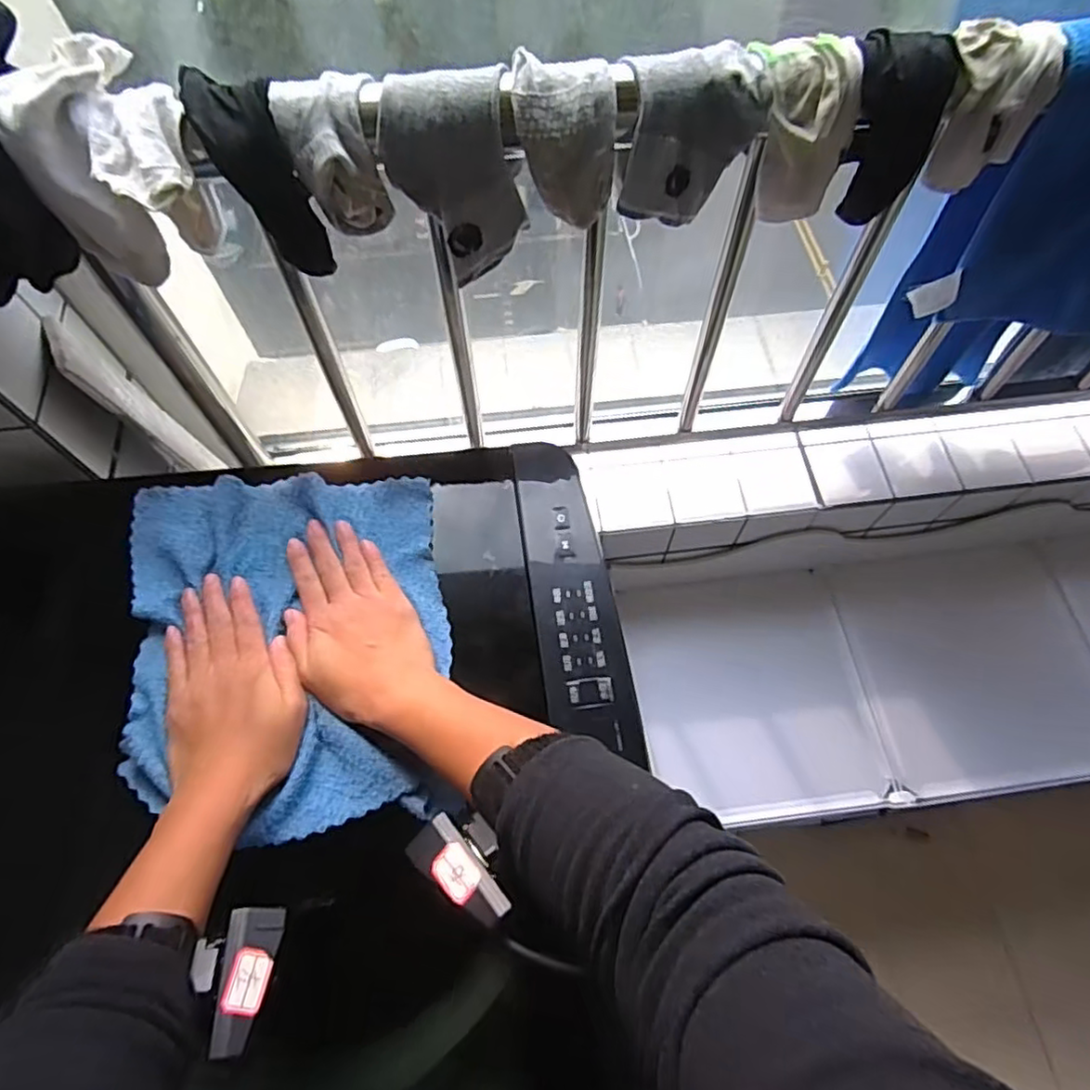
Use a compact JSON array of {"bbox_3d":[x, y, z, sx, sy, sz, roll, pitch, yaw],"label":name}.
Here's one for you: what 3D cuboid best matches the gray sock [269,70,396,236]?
[{"bbox_3d":[-0.144,-0.263,0.444,0.061,0.086,0.058,-6,64,-3],"label":"gray sock"}]

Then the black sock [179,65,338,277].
[{"bbox_3d":[-0.191,-0.251,0.448,0.060,0.140,0.052,24,65,34],"label":"black sock"}]

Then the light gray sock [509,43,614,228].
[{"bbox_3d":[0.014,-0.281,0.450,0.066,0.087,0.048,-4,64,-2],"label":"light gray sock"}]

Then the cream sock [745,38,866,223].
[{"bbox_3d":[0.180,-0.297,0.467,0.065,0.102,0.063,-14,65,-7],"label":"cream sock"}]

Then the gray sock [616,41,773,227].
[{"bbox_3d":[0.098,-0.288,0.455,0.093,0.088,0.058,-12,65,-6],"label":"gray sock"}]

